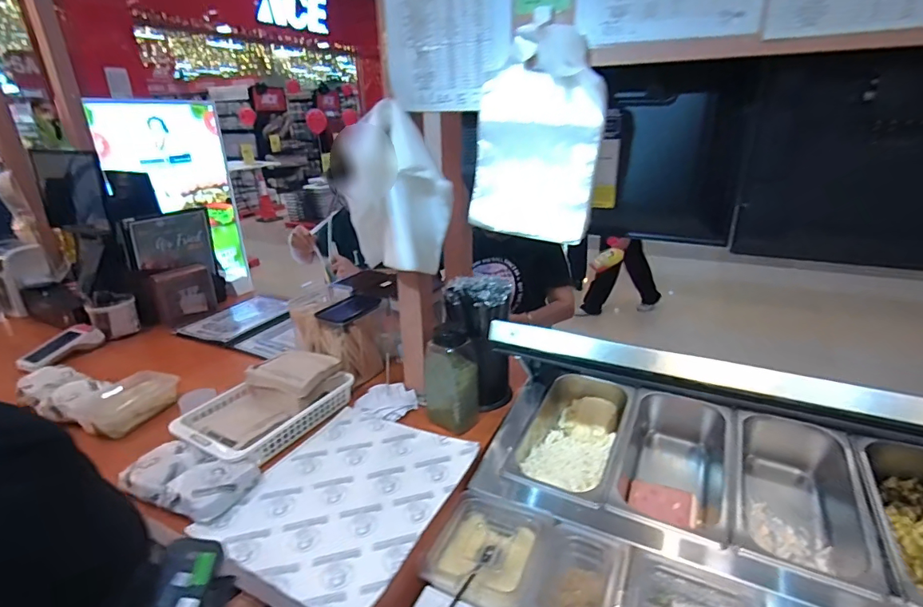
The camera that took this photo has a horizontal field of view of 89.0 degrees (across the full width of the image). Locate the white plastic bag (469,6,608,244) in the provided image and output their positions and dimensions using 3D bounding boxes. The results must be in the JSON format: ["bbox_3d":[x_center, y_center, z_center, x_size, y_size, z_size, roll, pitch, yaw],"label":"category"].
[{"bbox_3d":[0.107,-0.234,0.672,0.185,0.267,0.060,7,24,20],"label":"white plastic bag"}]

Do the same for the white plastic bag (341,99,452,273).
[{"bbox_3d":[-0.109,-0.195,0.821,0.175,0.267,0.085,-4,23,-7],"label":"white plastic bag"}]

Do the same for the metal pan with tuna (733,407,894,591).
[{"bbox_3d":[0.530,0.333,0.755,0.178,0.121,0.299,10,25,27],"label":"metal pan with tuna"}]

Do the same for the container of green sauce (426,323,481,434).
[{"bbox_3d":[-0.018,0.145,0.897,0.075,0.178,0.076,13,27,31],"label":"container of green sauce"}]

